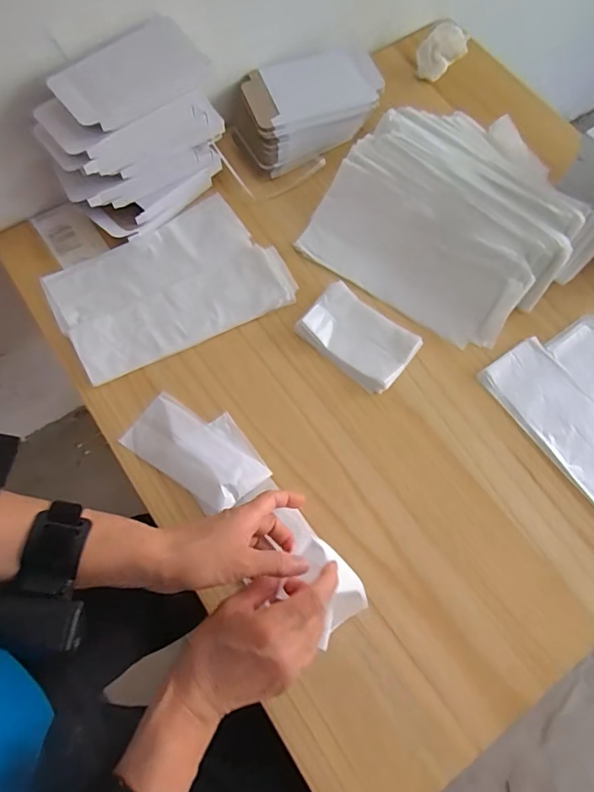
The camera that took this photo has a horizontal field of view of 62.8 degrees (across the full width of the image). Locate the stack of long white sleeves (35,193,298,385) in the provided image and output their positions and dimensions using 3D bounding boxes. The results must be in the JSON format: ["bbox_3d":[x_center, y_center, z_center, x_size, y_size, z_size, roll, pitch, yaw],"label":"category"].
[{"bbox_3d":[-0.155,-0.135,0.594,0.262,0.013,0.174,-30,74,-10],"label":"stack of long white sleeves"}]

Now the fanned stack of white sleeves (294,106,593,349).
[{"bbox_3d":[0.208,-0.236,0.611,0.312,0.068,0.301,34,75,11],"label":"fanned stack of white sleeves"}]

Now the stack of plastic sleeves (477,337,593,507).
[{"bbox_3d":[0.320,0.048,0.548,0.088,0.019,0.247,-32,74,-10],"label":"stack of plastic sleeves"}]

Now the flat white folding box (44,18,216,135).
[{"bbox_3d":[-0.175,-0.343,0.524,0.156,0.021,0.089,-36,74,-12],"label":"flat white folding box"}]

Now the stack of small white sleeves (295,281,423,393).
[{"bbox_3d":[0.072,-0.070,0.577,0.130,0.021,0.084,38,75,12],"label":"stack of small white sleeves"}]

